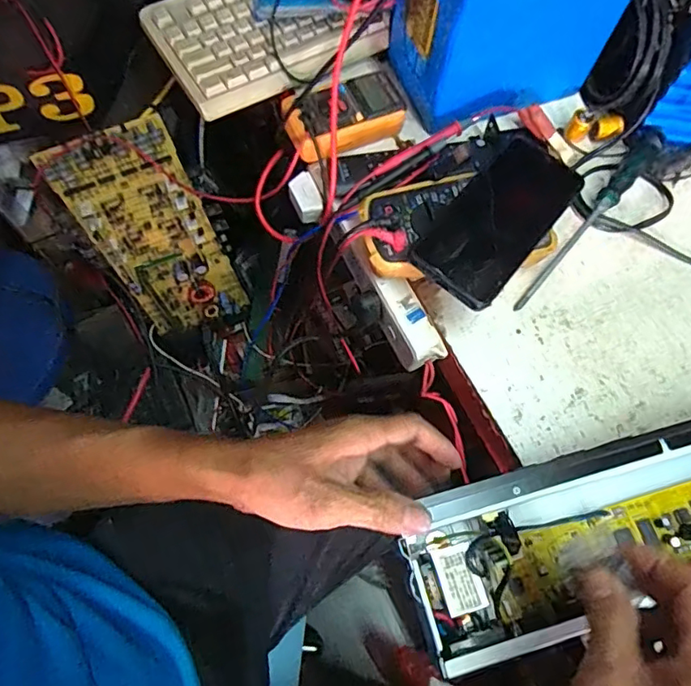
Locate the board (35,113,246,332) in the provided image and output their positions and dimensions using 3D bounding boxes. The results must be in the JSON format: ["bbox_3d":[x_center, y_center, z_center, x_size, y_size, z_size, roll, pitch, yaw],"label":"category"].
[{"bbox_3d":[-0.256,-0.132,0.741,0.150,0.342,0.026,-21,54,-4],"label":"board"}]

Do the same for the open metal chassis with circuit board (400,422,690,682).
[{"bbox_3d":[0.248,0.121,0.399,0.416,0.046,0.106,-13,69,-9],"label":"open metal chassis with circuit board"}]

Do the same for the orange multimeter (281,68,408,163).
[{"bbox_3d":[-0.002,-0.223,0.525,0.114,0.035,0.062,-21,70,-11],"label":"orange multimeter"}]

